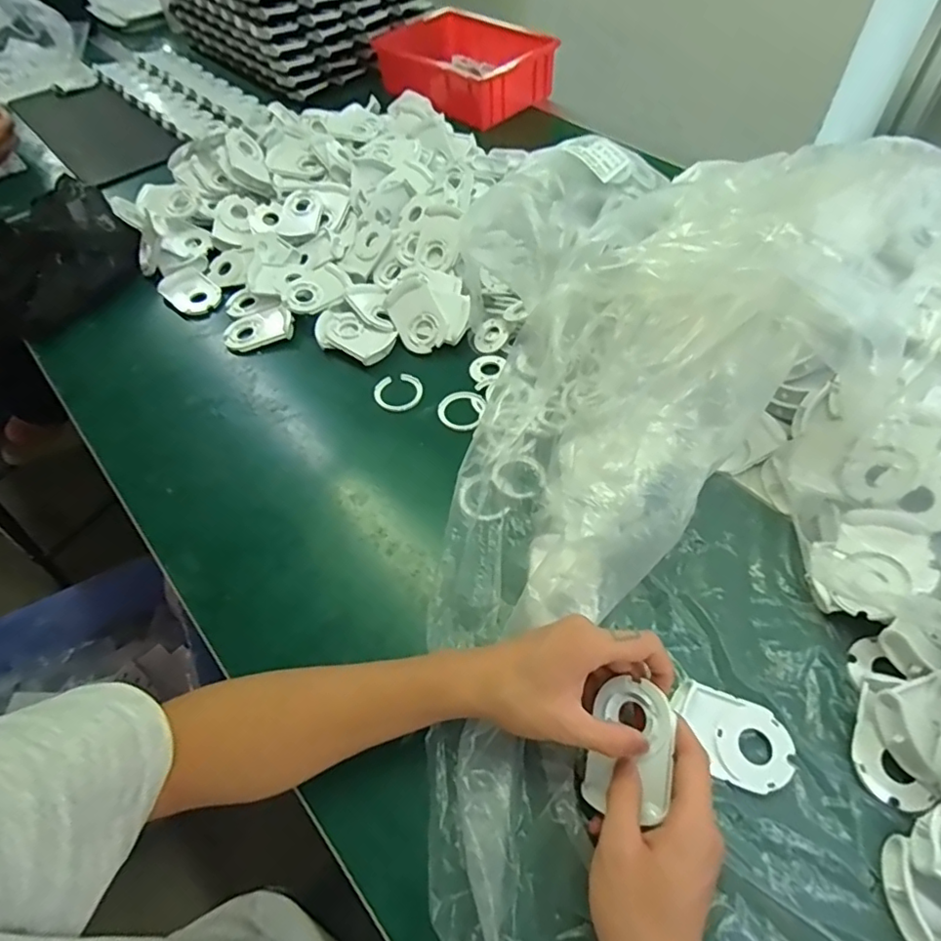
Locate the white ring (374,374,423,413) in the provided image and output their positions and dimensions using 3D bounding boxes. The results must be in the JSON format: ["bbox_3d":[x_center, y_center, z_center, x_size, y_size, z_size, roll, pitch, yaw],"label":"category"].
[{"bbox_3d":[-0.079,-0.086,0.622,0.053,0.004,0.050,-1,54,2],"label":"white ring"}]

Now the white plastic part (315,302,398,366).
[{"bbox_3d":[-0.137,-0.156,0.659,0.096,0.015,0.059,31,61,23],"label":"white plastic part"}]

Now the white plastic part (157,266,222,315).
[{"bbox_3d":[-0.362,-0.234,0.738,0.082,0.016,0.061,37,64,26],"label":"white plastic part"}]

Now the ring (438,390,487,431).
[{"bbox_3d":[-0.009,-0.065,0.608,0.046,0.004,0.051,20,65,4],"label":"ring"}]

